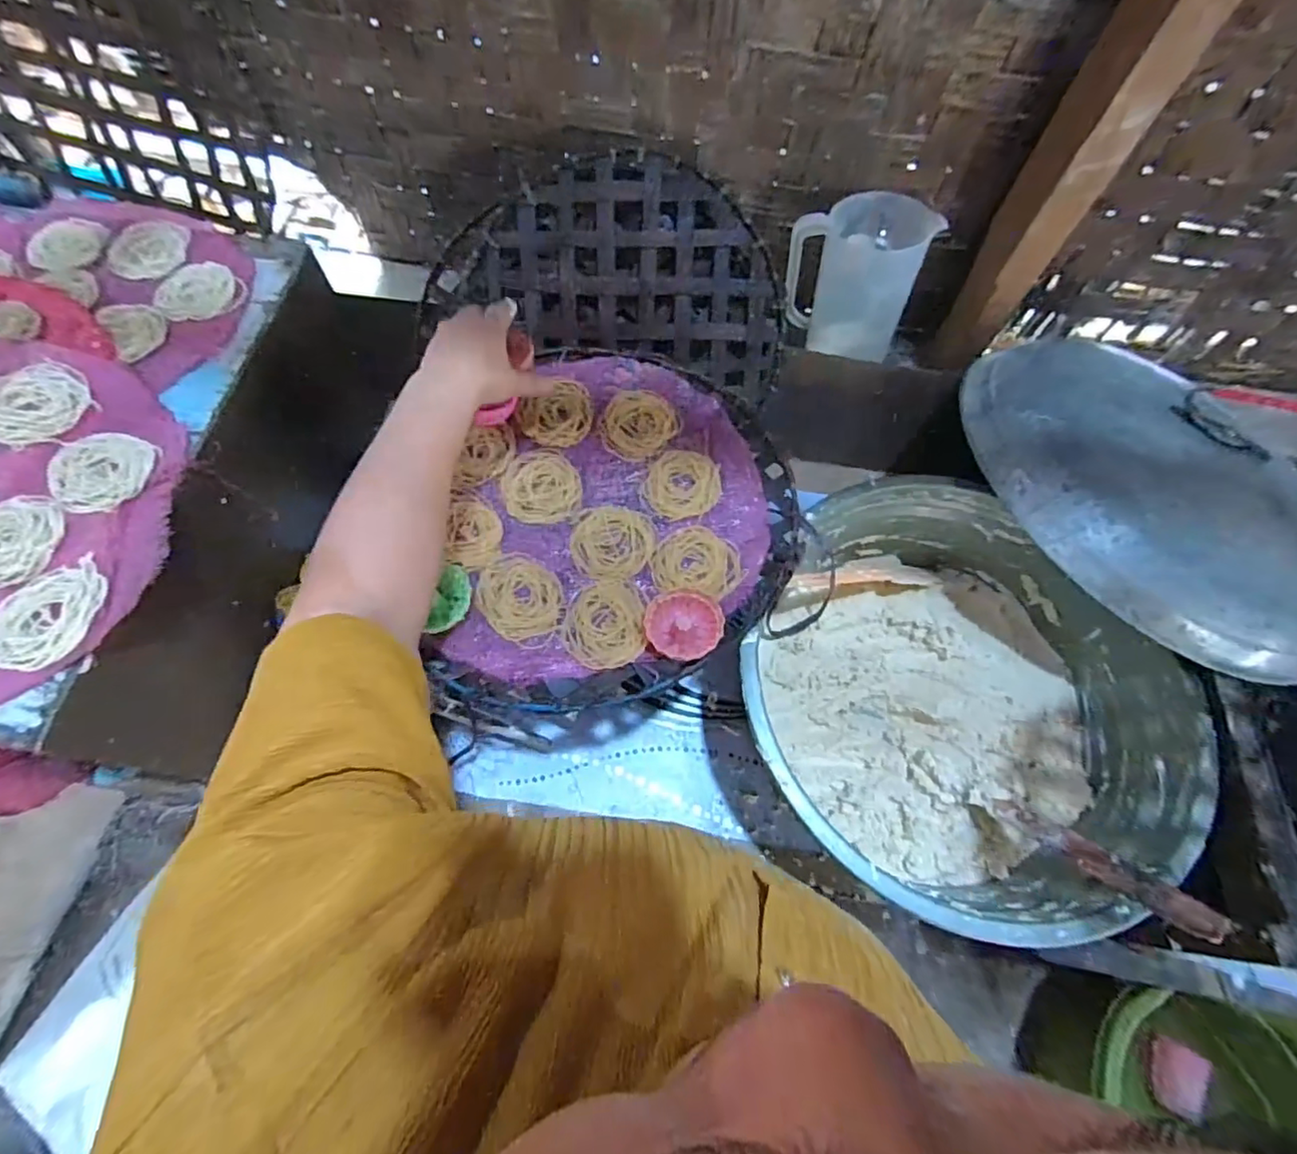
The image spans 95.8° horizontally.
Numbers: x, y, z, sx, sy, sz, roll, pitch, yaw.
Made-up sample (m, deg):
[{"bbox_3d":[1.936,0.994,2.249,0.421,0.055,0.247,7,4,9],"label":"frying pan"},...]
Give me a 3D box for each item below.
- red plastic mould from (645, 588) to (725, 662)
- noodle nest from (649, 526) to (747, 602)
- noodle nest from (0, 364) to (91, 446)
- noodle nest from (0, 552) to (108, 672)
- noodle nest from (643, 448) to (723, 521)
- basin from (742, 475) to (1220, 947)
[{"bbox_3d":[0.029,0.040,0.477,0.060,0.025,0.060,1,65,-3],"label":"red plastic mould"},{"bbox_3d":[0.043,-0.014,0.518,0.078,0.007,0.065,9,65,1],"label":"noodle nest"},{"bbox_3d":[-0.523,-0.147,0.499,0.077,0.010,0.079,1,65,-3],"label":"noodle nest"},{"bbox_3d":[-0.448,0.028,0.437,0.083,0.008,0.074,-32,70,-16],"label":"noodle nest"},{"bbox_3d":[0.032,-0.086,0.549,0.070,0.011,0.072,1,65,-3],"label":"noodle nest"},{"bbox_3d":[0.293,0.119,0.589,0.368,0.163,0.398,1,65,-3],"label":"basin"}]

